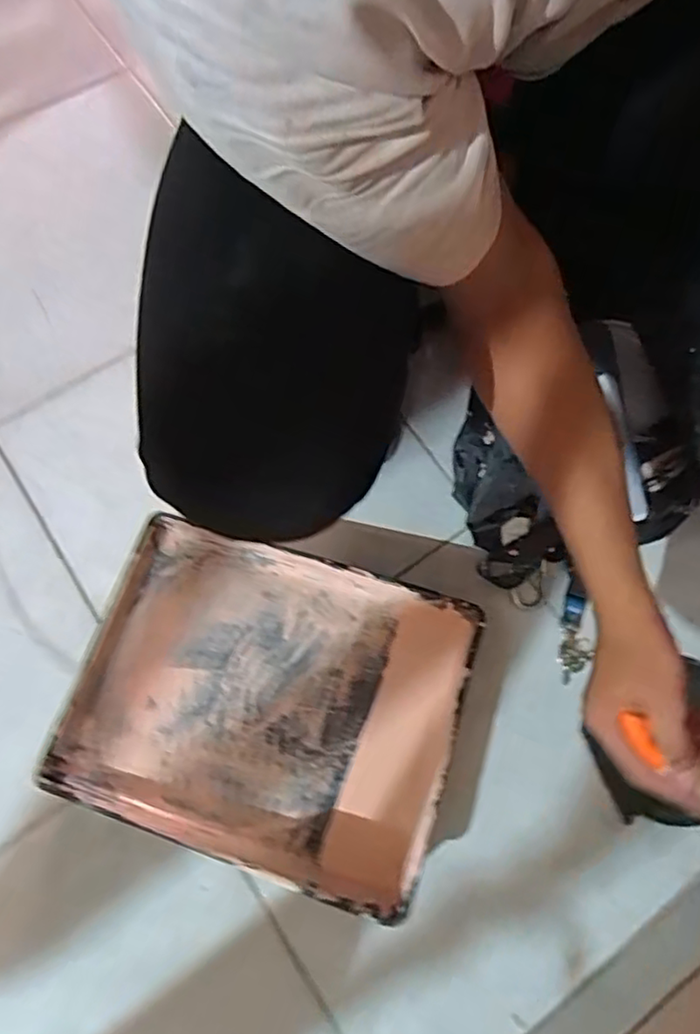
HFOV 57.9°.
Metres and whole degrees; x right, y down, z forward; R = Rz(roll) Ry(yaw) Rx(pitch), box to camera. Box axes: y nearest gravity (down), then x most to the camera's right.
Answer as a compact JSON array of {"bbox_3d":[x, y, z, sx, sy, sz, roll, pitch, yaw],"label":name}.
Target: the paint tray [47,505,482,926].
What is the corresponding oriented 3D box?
[{"bbox_3d":[-0.079,0.174,0.613,0.357,0.076,0.282,18,72,3],"label":"paint tray"}]

